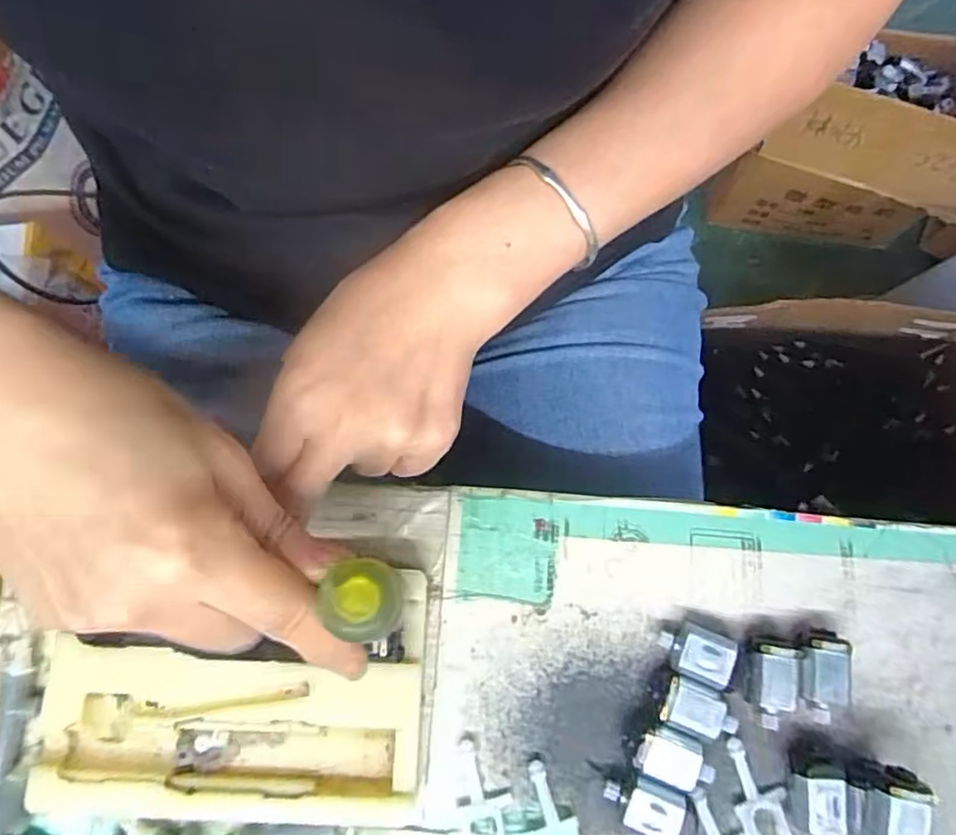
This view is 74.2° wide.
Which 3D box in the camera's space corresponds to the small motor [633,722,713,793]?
[{"bbox_3d":[0.074,0.129,0.241,0.030,0.015,0.018,24,78,5],"label":"small motor"}]

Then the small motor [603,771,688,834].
[{"bbox_3d":[0.062,0.144,0.238,0.027,0.017,0.019,25,78,6],"label":"small motor"}]

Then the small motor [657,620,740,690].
[{"bbox_3d":[0.086,0.093,0.251,0.026,0.016,0.020,23,78,5],"label":"small motor"}]

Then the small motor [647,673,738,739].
[{"bbox_3d":[0.084,0.112,0.246,0.032,0.015,0.017,20,77,4],"label":"small motor"}]

